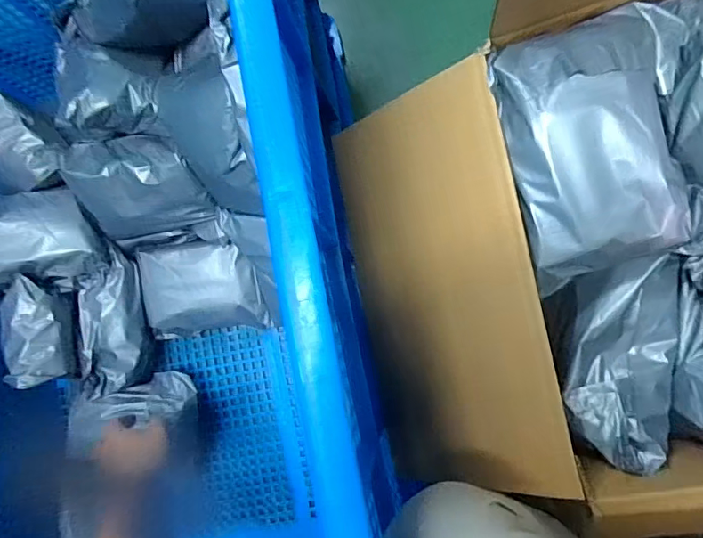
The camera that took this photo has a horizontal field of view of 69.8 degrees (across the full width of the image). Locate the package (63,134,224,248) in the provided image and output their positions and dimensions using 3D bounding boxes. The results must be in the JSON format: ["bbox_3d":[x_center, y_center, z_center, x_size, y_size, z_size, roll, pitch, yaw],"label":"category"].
[{"bbox_3d":[-0.260,-0.095,0.643,0.166,0.138,0.053,-4,43,11],"label":"package"}]

